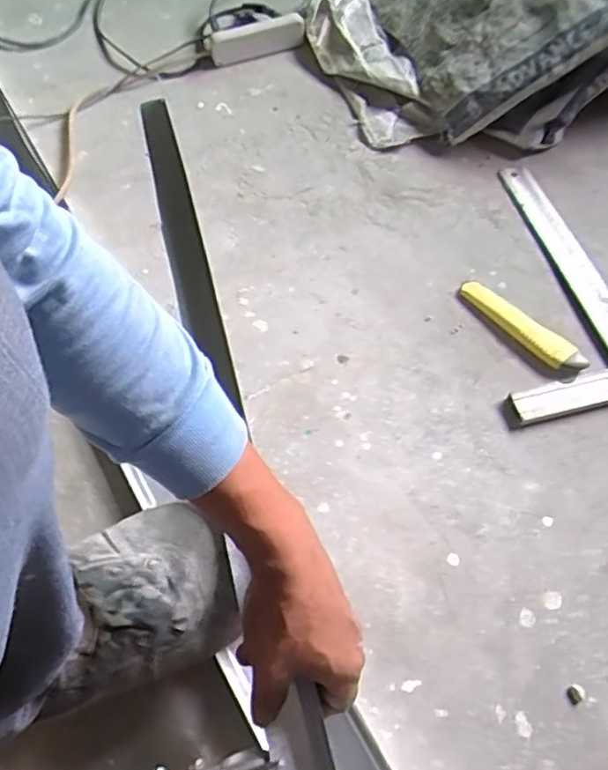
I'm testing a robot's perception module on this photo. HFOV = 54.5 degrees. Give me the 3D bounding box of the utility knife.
[{"bbox_3d":[0.239,-0.066,0.654,0.034,0.013,0.157,-38,67,-19],"label":"utility knife"}]

